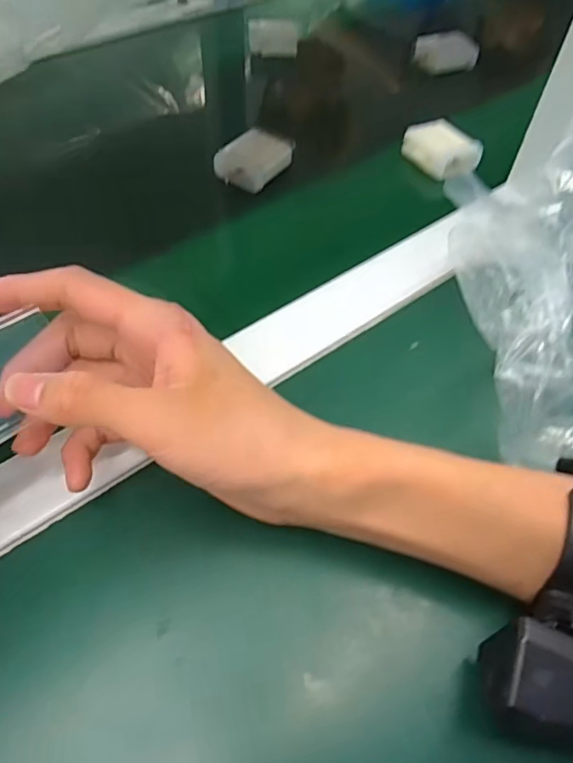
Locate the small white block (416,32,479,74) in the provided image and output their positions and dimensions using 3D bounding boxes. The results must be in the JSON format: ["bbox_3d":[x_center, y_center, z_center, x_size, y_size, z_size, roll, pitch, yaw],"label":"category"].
[{"bbox_3d":[0.157,-0.323,0.525,0.060,0.029,0.022,14,55,7],"label":"small white block"}]

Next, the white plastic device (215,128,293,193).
[{"bbox_3d":[-0.025,-0.171,0.408,0.042,0.016,0.053,34,59,19],"label":"white plastic device"}]

